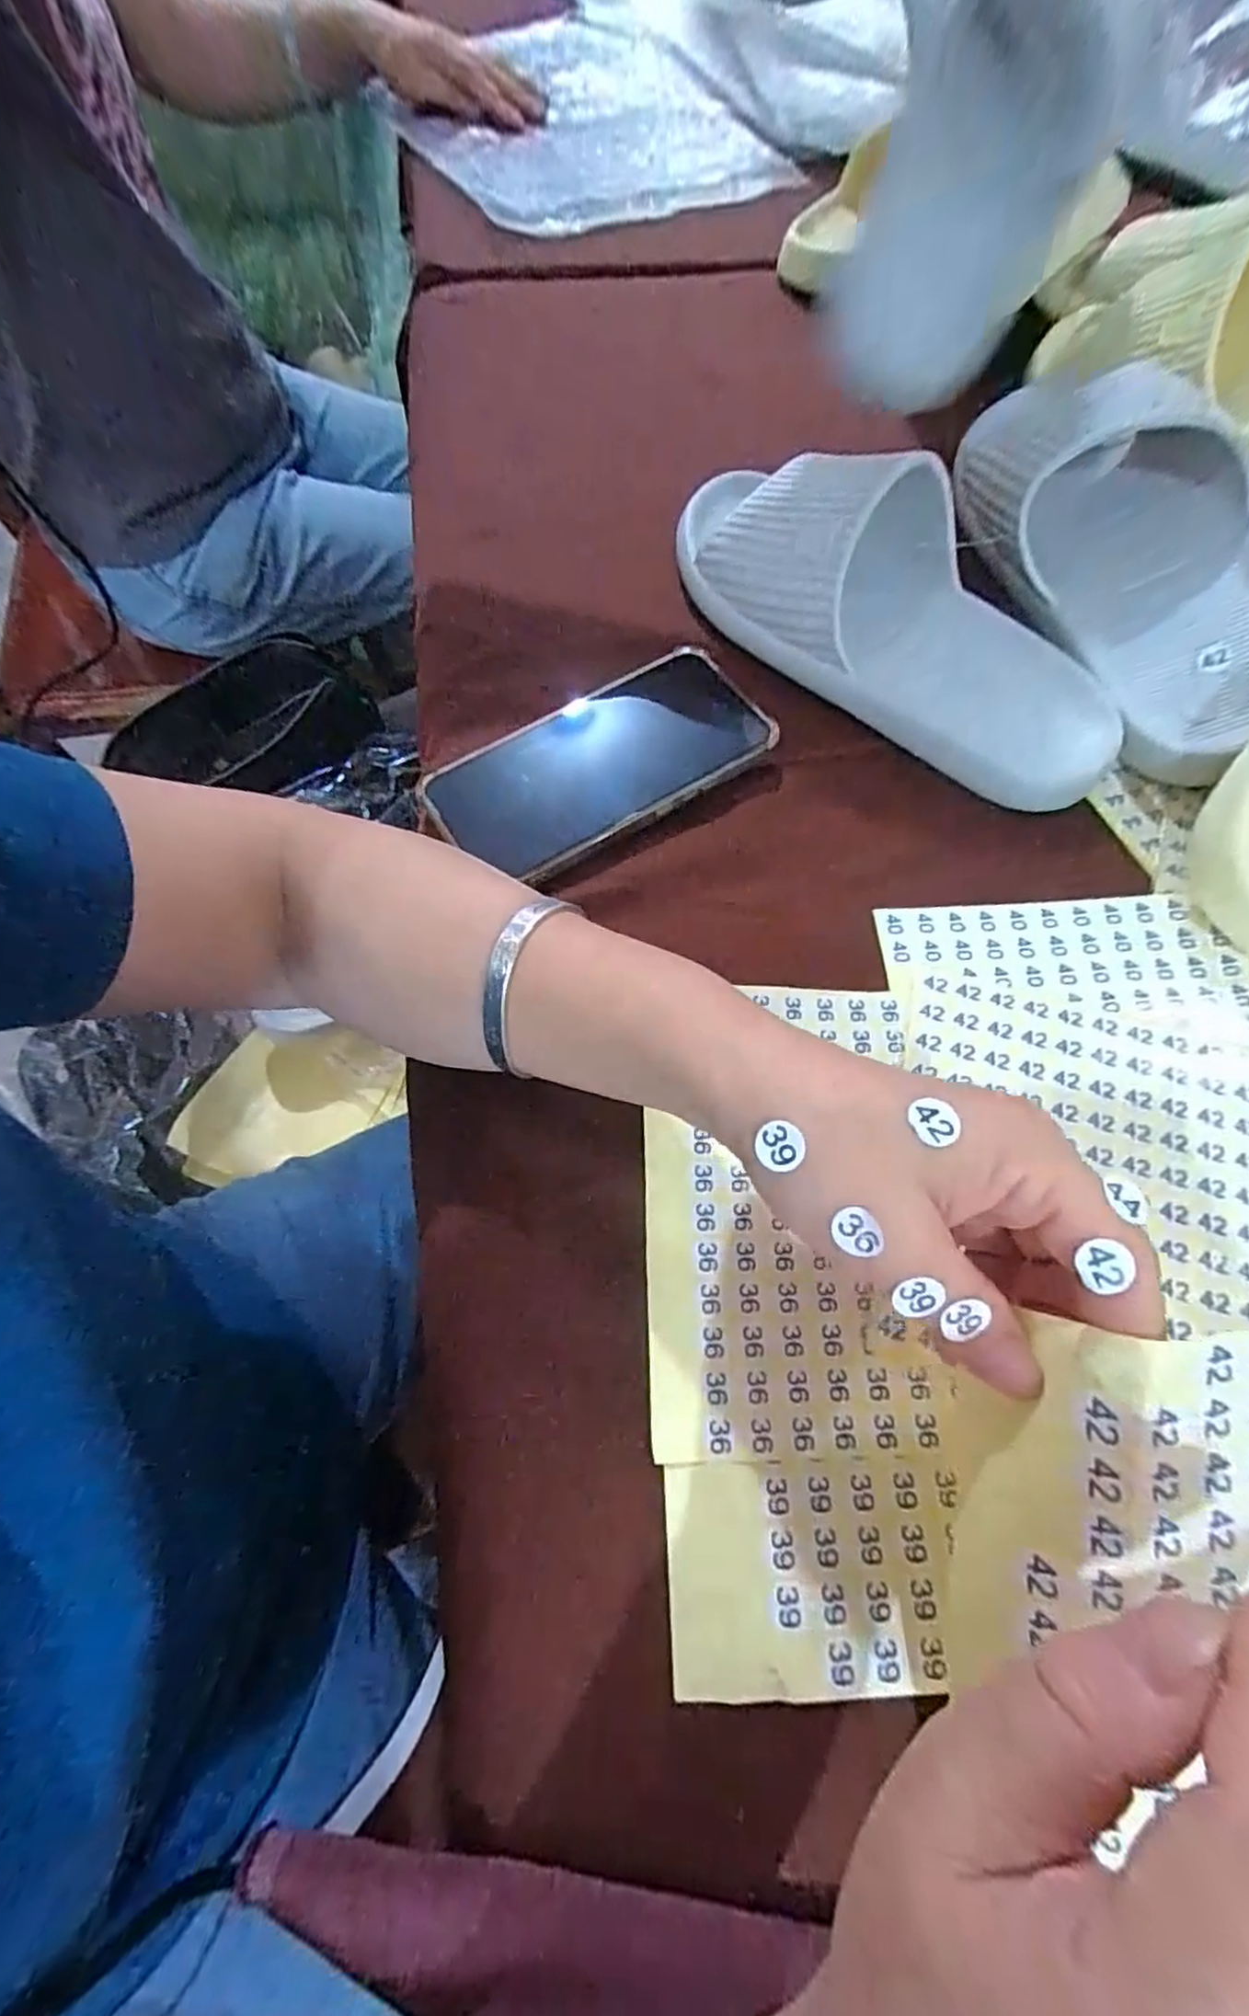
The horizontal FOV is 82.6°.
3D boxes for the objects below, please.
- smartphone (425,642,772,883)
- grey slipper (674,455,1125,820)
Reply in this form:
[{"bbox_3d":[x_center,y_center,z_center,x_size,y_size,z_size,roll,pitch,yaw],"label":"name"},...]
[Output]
[{"bbox_3d":[-0.011,-0.115,0.333,0.152,0.014,0.074,-32,71,-14],"label":"smartphone"},{"bbox_3d":[0.126,-0.200,0.343,0.248,0.060,0.094,40,71,15],"label":"grey slipper"}]

